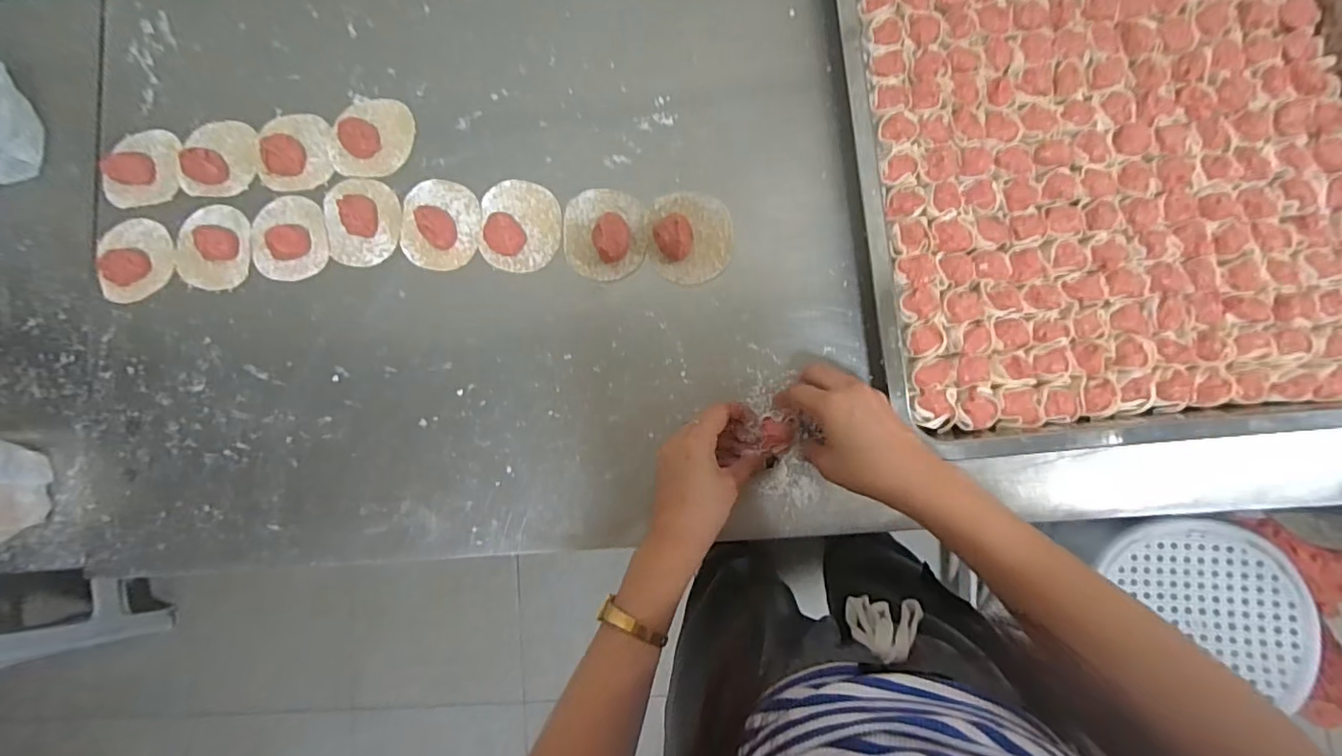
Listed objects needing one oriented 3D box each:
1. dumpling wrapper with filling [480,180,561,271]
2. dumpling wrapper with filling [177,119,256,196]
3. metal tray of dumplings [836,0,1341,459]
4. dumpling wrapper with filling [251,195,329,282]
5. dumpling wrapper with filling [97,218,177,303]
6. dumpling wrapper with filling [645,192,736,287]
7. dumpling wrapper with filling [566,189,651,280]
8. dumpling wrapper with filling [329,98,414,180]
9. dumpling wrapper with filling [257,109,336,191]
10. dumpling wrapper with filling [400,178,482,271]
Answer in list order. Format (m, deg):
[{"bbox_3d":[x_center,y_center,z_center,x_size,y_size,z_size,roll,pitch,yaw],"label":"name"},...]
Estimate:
[{"bbox_3d":[-0.140,-0.142,0.533,0.074,0.013,0.084,1,85,4],"label":"dumpling wrapper with filling"},{"bbox_3d":[-0.447,-0.220,0.569,0.075,0.020,0.079,0,85,4],"label":"dumpling wrapper with filling"},{"bbox_3d":[0.349,-0.260,0.482,0.406,0.053,0.615,-6,83,5],"label":"metal tray of dumplings"},{"bbox_3d":[-0.371,-0.136,0.551,0.074,0.022,0.087,-12,84,3],"label":"dumpling wrapper with filling"},{"bbox_3d":[-0.524,-0.116,0.567,0.074,0.011,0.082,2,85,4],"label":"dumpling wrapper with filling"},{"bbox_3d":[0.016,-0.127,0.510,0.076,0.023,0.083,-1,84,6],"label":"dumpling wrapper with filling"},{"bbox_3d":[-0.060,-0.132,0.521,0.076,0.022,0.083,0,85,4],"label":"dumpling wrapper with filling"},{"bbox_3d":[-0.291,-0.235,0.557,0.080,0.015,0.073,-4,85,4],"label":"dumpling wrapper with filling"},{"bbox_3d":[-0.368,-0.224,0.565,0.071,0.010,0.077,-1,85,4],"label":"dumpling wrapper with filling"},{"bbox_3d":[-0.218,-0.146,0.536,0.076,0.024,0.084,7,86,5],"label":"dumpling wrapper with filling"}]

